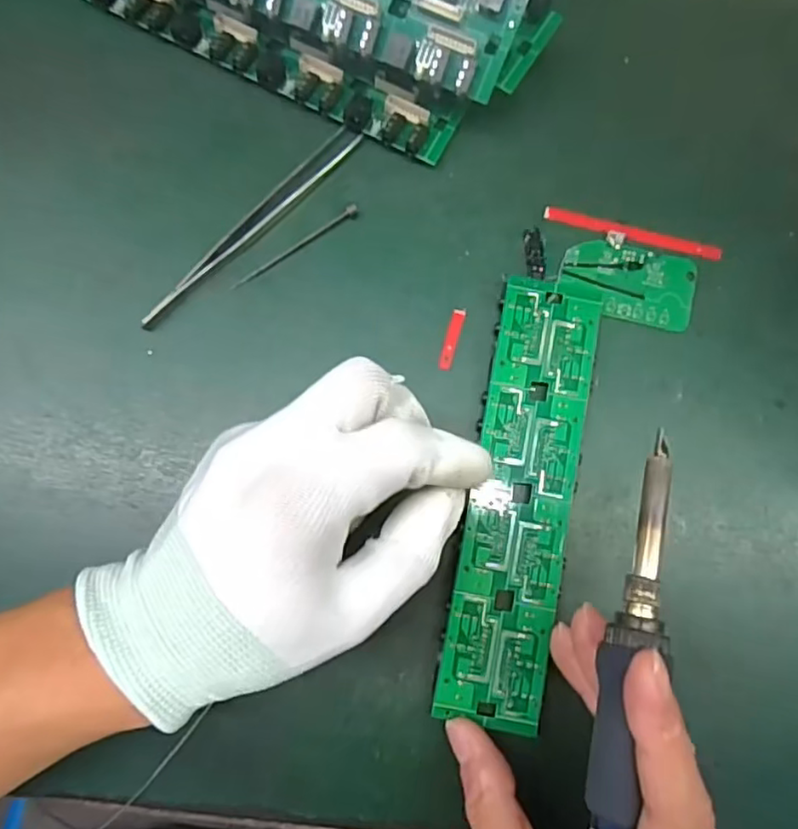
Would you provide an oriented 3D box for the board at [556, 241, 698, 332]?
[{"bbox_3d":[0.102,-0.059,0.279,0.059,0.006,0.034,12,82,1],"label":"board"}]

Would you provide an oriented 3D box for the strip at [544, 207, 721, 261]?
[{"bbox_3d":[0.105,-0.081,0.284,0.079,0.004,0.006,16,82,1],"label":"strip"}]

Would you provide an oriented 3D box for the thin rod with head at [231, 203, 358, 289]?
[{"bbox_3d":[-0.046,-0.075,0.280,0.064,0.005,0.004,-33,84,-5],"label":"thin rod with head"}]

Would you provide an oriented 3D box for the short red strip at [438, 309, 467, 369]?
[{"bbox_3d":[0.023,-0.033,0.275,0.006,0.004,0.028,15,82,1],"label":"short red strip"}]

